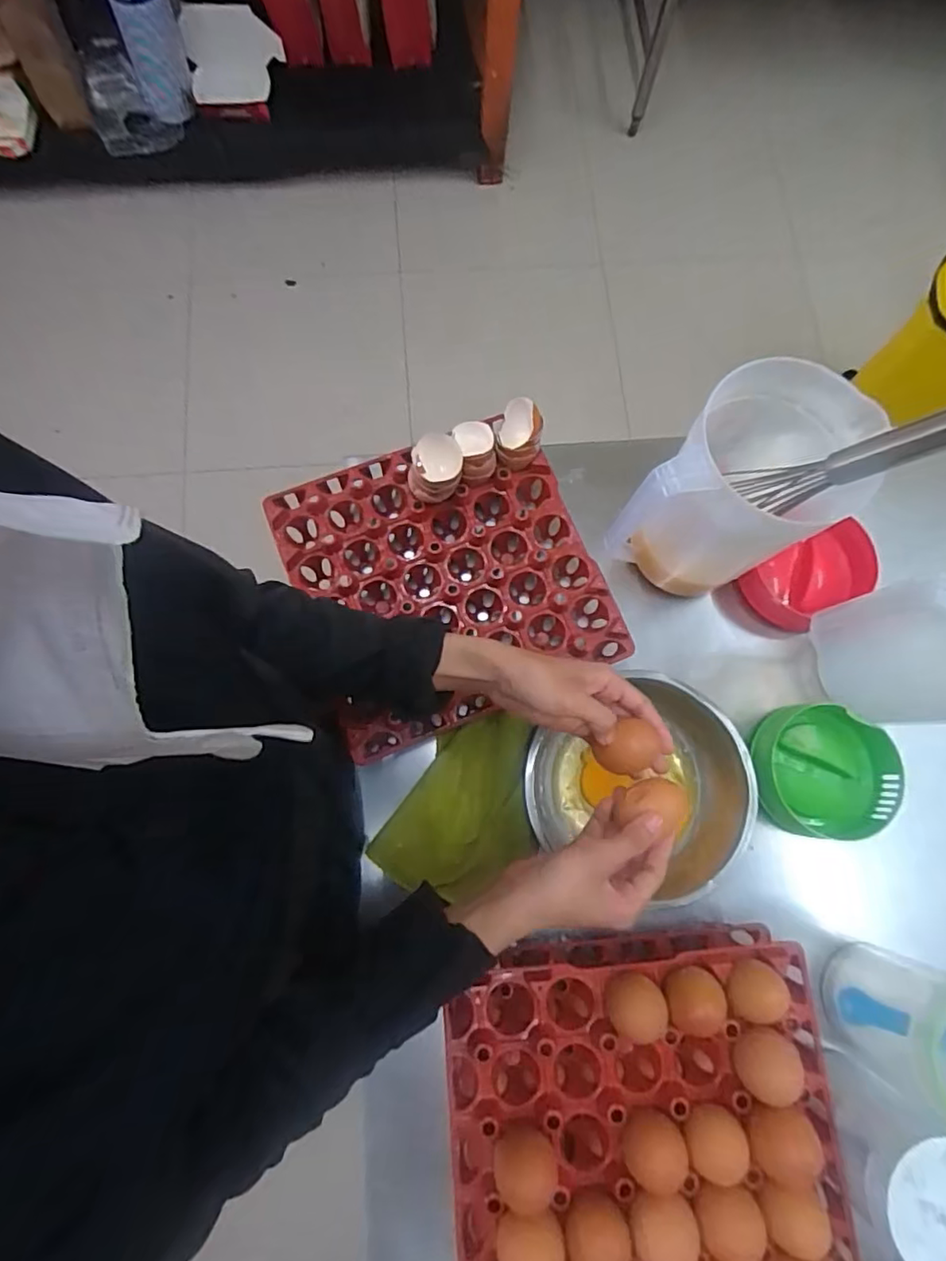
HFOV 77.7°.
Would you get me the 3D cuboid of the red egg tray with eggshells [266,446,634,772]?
[{"bbox_3d":[-0.028,-0.052,0.596,0.280,0.056,0.277,-21,79,-6],"label":"red egg tray with eggshells"}]

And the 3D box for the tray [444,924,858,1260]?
[{"bbox_3d":[0.132,0.397,0.445,0.288,0.092,0.283,-2,77,-2],"label":"tray"}]

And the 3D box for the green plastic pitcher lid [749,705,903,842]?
[{"bbox_3d":[0.344,0.137,0.575,0.124,0.035,0.123,0,77,-1],"label":"green plastic pitcher lid"}]

